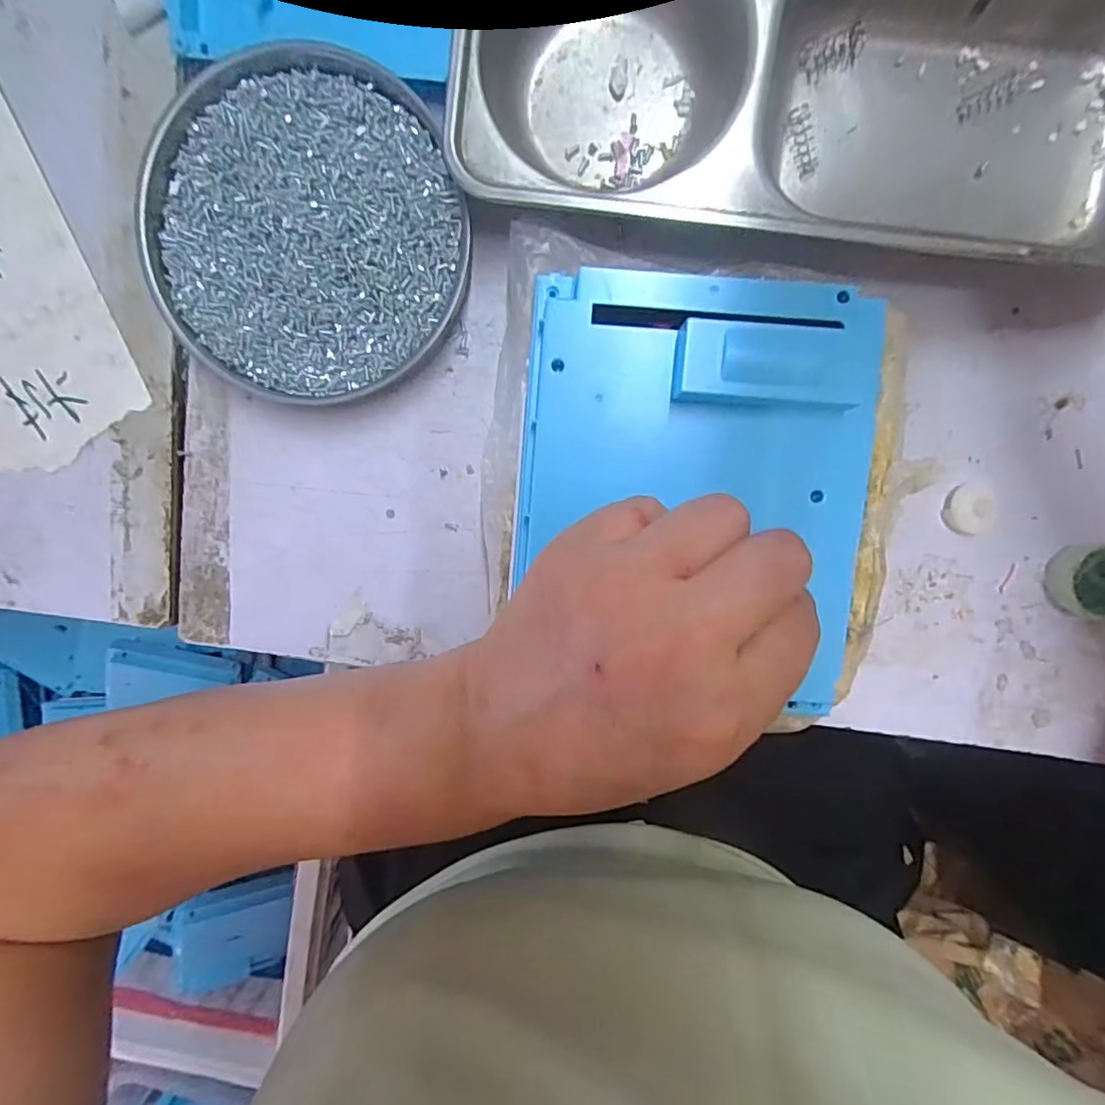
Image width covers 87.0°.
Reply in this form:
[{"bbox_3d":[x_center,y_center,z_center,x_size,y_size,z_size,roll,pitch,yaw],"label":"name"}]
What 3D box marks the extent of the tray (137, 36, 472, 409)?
[{"bbox_3d":[-0.103,-0.136,0.250,0.128,0.019,0.137,0,99,3],"label":"tray"}]

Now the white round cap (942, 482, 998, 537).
[{"bbox_3d":[0.188,-0.019,0.260,0.024,0.004,0.023,0,99,3],"label":"white round cap"}]

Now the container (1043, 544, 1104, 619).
[{"bbox_3d":[0.238,0.012,0.255,0.031,0.017,0.030,0,99,3],"label":"container"}]

